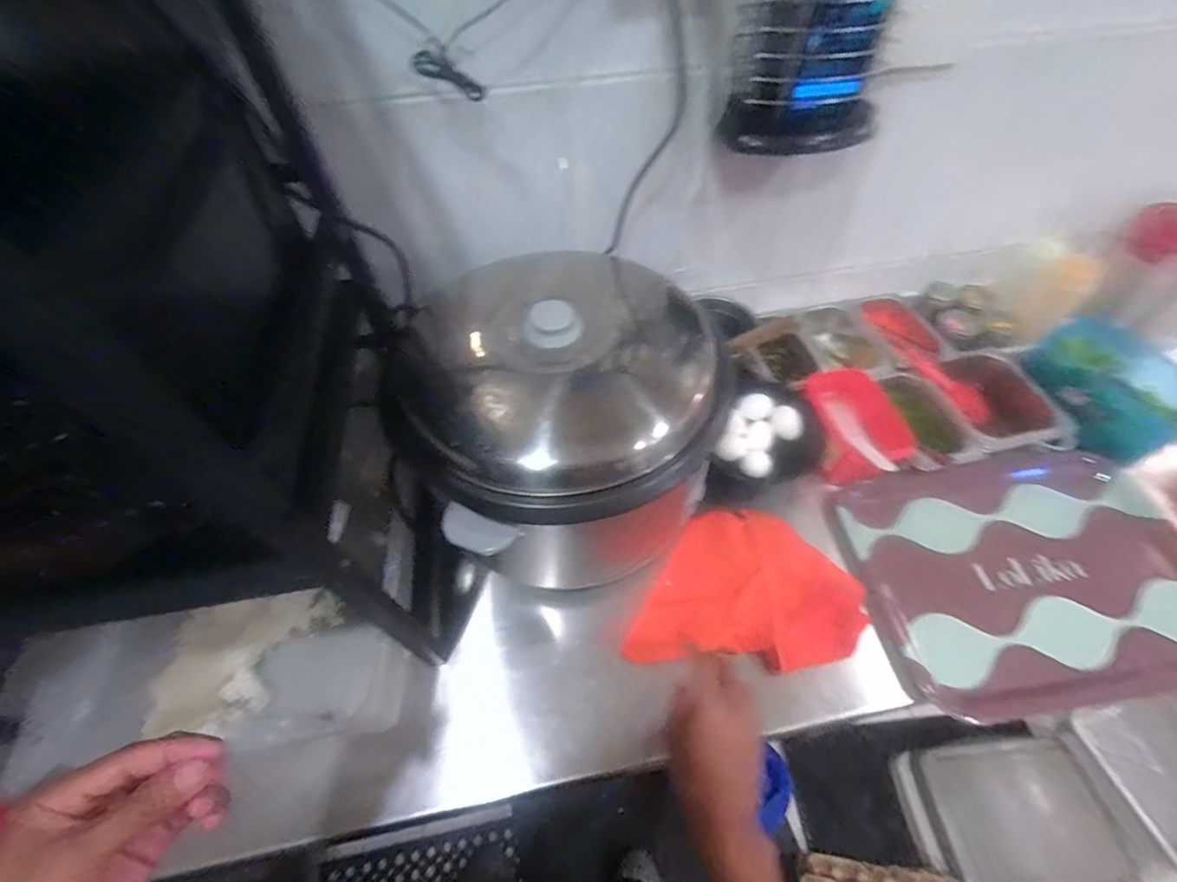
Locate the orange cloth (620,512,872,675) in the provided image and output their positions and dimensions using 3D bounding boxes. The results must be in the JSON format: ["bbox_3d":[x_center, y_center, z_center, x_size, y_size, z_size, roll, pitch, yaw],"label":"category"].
[{"bbox_3d":[0.190,0.181,0.632,0.263,0.042,0.183,-6,60,20],"label":"orange cloth"}]

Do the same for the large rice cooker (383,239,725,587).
[{"bbox_3d":[-0.046,-0.004,0.653,0.346,0.376,0.339,-11,55,-7],"label":"large rice cooker"}]

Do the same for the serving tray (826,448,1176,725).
[{"bbox_3d":[0.568,0.168,0.661,0.453,0.043,0.316,-6,54,-4],"label":"serving tray"}]

